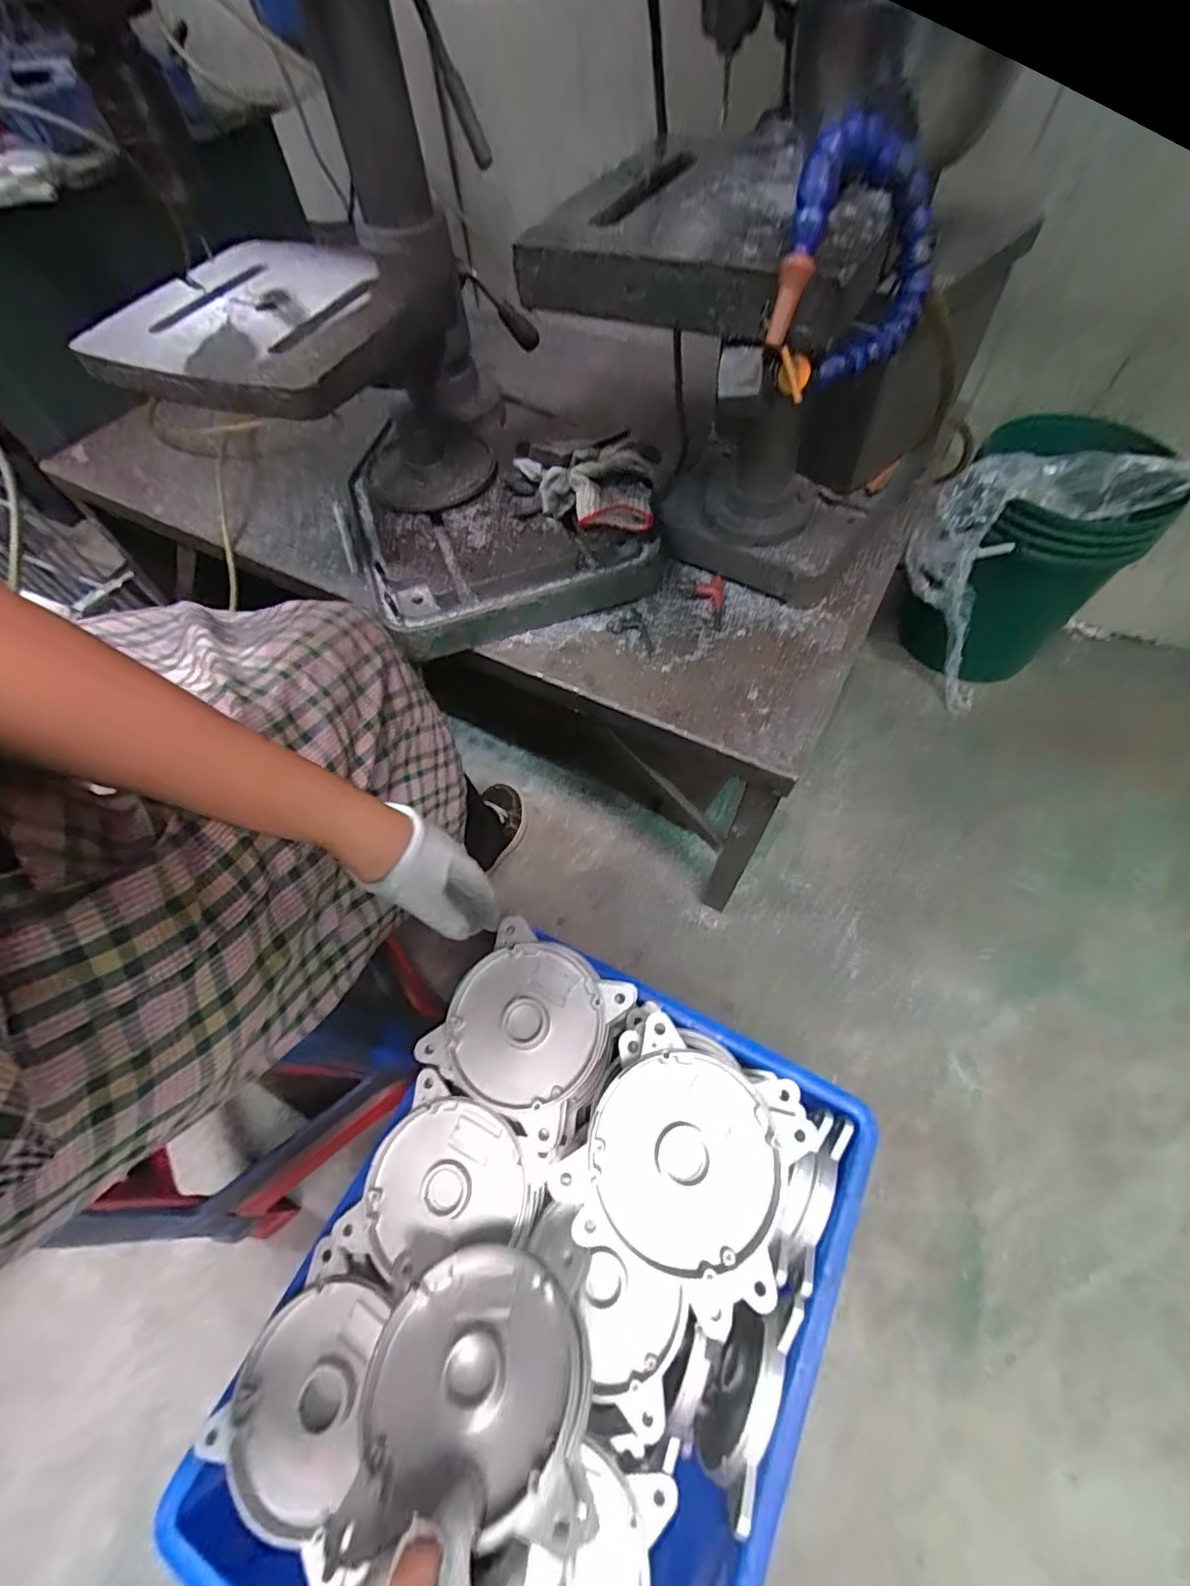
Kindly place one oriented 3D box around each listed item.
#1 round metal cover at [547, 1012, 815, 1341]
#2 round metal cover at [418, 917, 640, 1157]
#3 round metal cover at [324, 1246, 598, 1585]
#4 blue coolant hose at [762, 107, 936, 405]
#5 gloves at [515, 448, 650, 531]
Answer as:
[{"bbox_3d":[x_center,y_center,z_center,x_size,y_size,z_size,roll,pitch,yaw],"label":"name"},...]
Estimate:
[{"bbox_3d":[0.066,0.271,0.416,0.138,0.013,0.140,31,68,18],"label":"round metal cover"},{"bbox_3d":[-0.062,0.212,0.515,0.148,0.031,0.149,27,67,16],"label":"round metal cover"},{"bbox_3d":[-0.079,0.394,0.376,0.146,0.026,0.140,-2,31,-3],"label":"round metal cover"},{"bbox_3d":[0.134,-0.264,0.279,0.067,0.086,0.121,19,65,13],"label":"blue coolant hose"},{"bbox_3d":[-0.006,-0.355,0.652,0.152,0.062,0.129,-9,62,-2],"label":"gloves"}]

